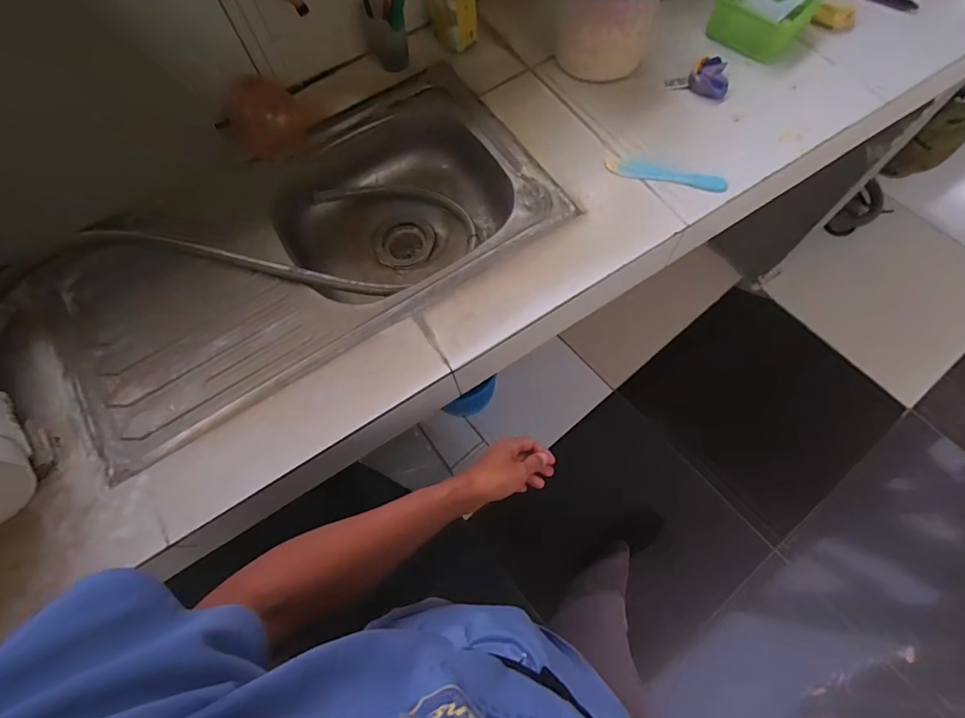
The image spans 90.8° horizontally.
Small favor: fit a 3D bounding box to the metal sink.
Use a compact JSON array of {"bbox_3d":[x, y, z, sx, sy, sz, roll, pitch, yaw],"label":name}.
[{"bbox_3d":[-0.266,-0.173,0.771,0.727,0.173,0.393,-32,71,-8],"label":"metal sink"}]

